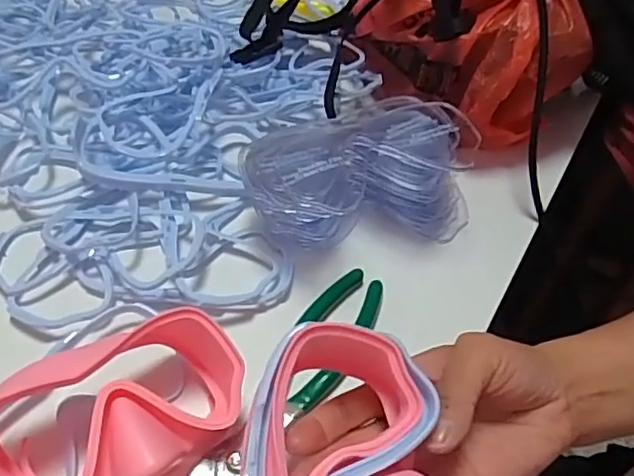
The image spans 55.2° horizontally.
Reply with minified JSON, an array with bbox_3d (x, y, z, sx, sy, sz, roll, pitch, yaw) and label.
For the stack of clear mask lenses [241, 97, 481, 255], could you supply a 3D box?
[{"bbox_3d":[0.030,-0.040,0.425,0.158,0.076,0.075,-10,50,-10],"label":"stack of clear mask lenses"}]

